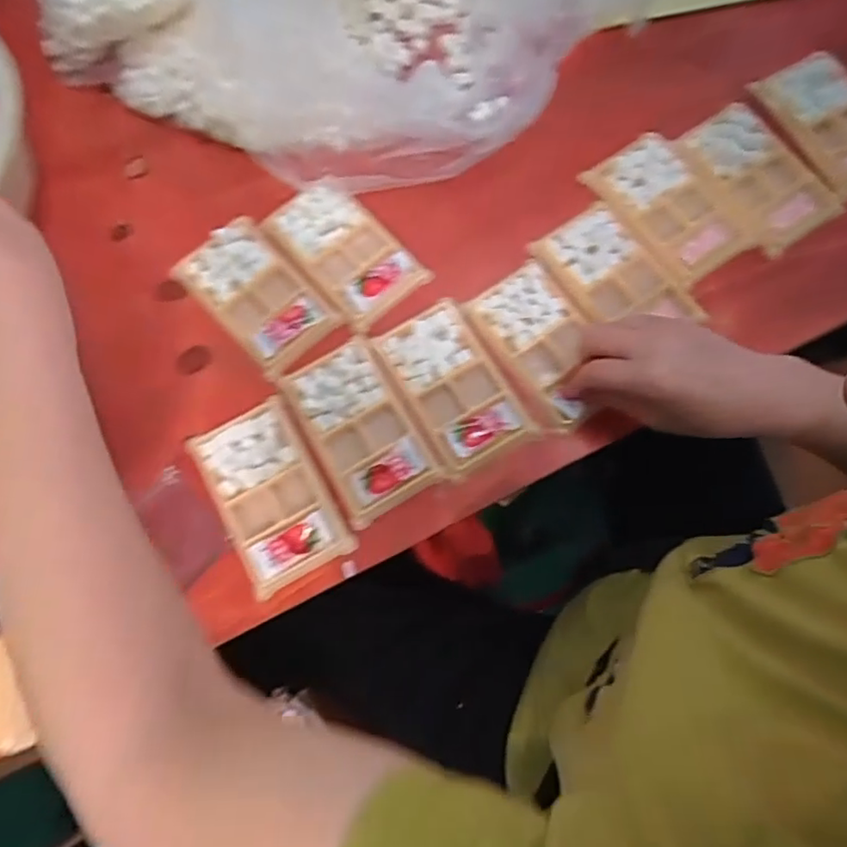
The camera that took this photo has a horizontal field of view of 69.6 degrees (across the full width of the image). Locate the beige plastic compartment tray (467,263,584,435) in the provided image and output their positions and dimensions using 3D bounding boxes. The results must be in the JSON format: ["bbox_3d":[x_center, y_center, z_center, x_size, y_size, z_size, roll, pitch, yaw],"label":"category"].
[{"bbox_3d":[0.097,-0.062,0.492,0.073,0.014,0.129,-31,76,-7],"label":"beige plastic compartment tray"}]

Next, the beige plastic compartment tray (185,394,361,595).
[{"bbox_3d":[-0.118,0.051,0.466,0.079,0.014,0.135,-28,76,-6],"label":"beige plastic compartment tray"}]

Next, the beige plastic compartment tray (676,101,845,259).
[{"bbox_3d":[0.288,-0.216,0.527,0.083,0.009,0.136,-33,76,-7],"label":"beige plastic compartment tray"}]

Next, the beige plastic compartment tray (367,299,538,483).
[{"bbox_3d":[0.023,-0.033,0.481,0.080,0.012,0.129,-31,76,-7],"label":"beige plastic compartment tray"}]

